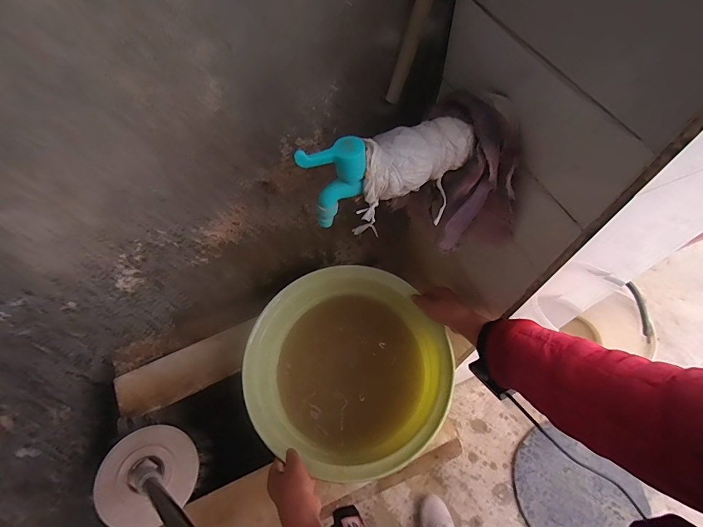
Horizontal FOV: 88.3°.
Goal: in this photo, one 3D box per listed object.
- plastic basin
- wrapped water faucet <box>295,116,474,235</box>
[{"bbox_3d":[-0.012,0.191,0.659,0.315,0.139,0.329,-1,62,1],"label":"plastic basin"},{"bbox_3d":[0.039,-0.092,0.373,0.169,0.097,0.064,-16,63,-7],"label":"wrapped water faucet"}]

